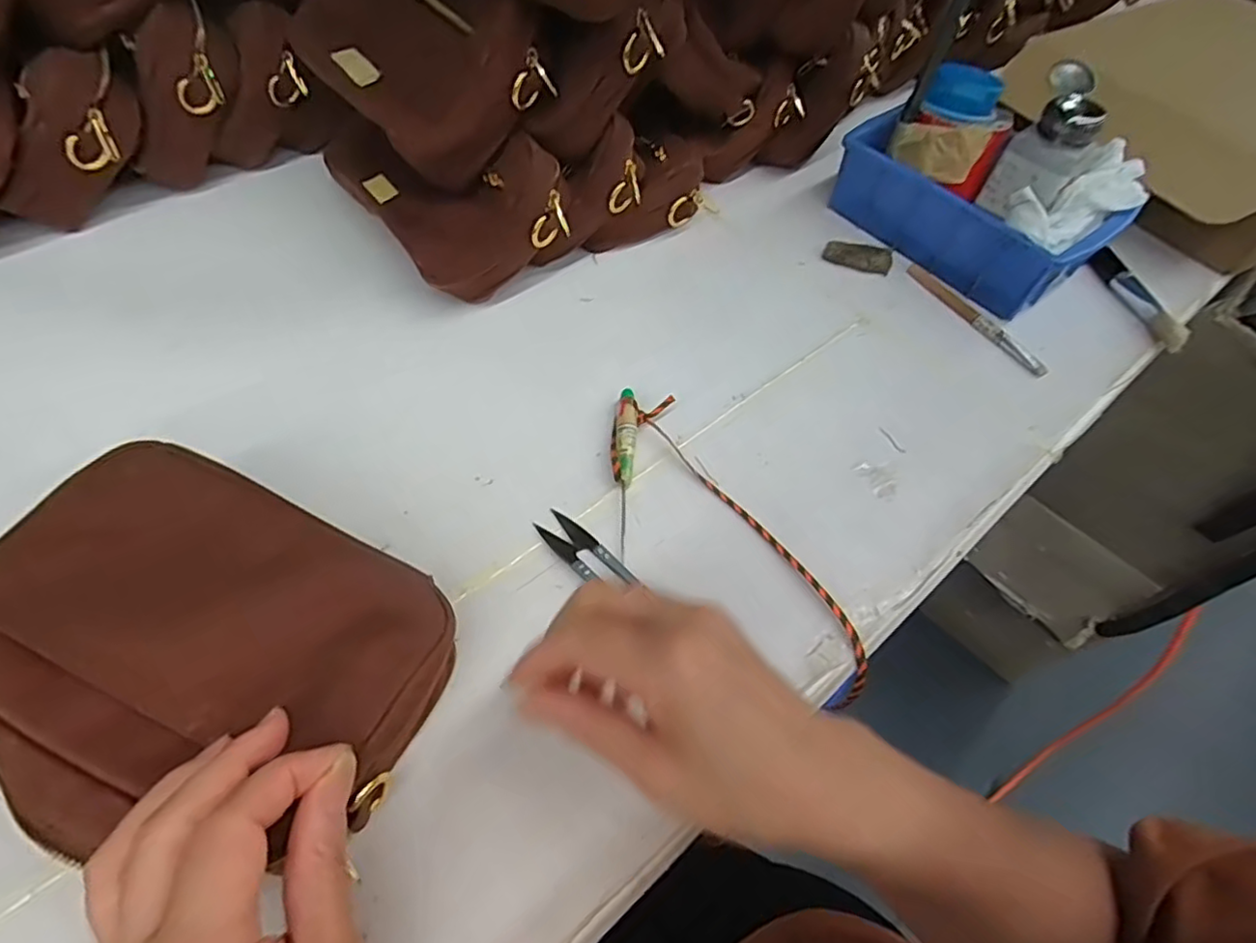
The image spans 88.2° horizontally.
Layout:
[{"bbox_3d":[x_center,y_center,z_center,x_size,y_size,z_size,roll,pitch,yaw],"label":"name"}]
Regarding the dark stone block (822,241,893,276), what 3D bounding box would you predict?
[{"bbox_3d":[0.181,-0.171,0.510,0.052,0.011,0.018,15,56,6],"label":"dark stone block"}]

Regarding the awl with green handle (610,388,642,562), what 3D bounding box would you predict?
[{"bbox_3d":[-0.003,-0.003,0.388,0.016,0.011,0.112,5,55,0],"label":"awl with green handle"}]

